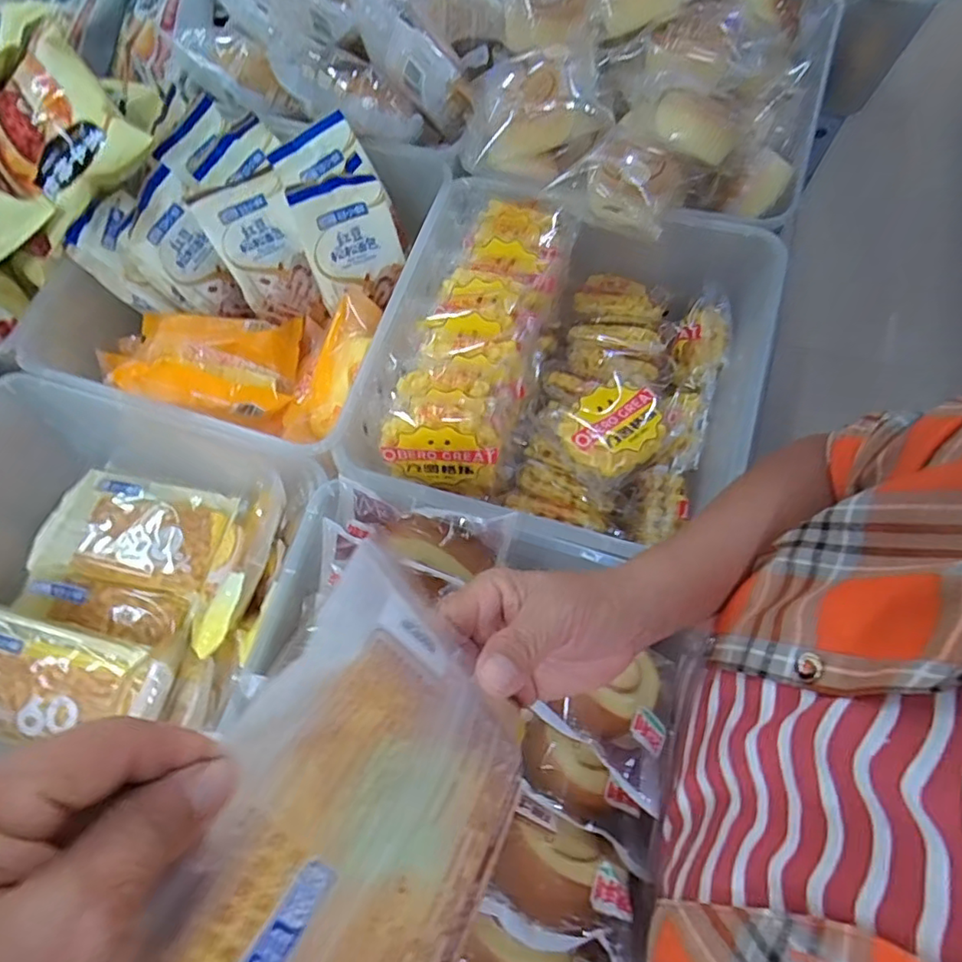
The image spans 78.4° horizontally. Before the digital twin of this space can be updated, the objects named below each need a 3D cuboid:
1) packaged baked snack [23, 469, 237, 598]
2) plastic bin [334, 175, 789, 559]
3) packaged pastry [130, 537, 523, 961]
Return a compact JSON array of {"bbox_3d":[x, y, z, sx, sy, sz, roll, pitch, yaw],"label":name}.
[{"bbox_3d":[-0.299,0.041,0.509,0.151,0.028,0.091,9,70,6],"label":"packaged baked snack"},{"bbox_3d":[0.057,-0.084,0.444,0.256,0.110,0.251,18,71,9],"label":"plastic bin"},{"bbox_3d":[-0.035,0.109,0.197,0.111,0.016,0.141,49,49,-19],"label":"packaged pastry"}]

